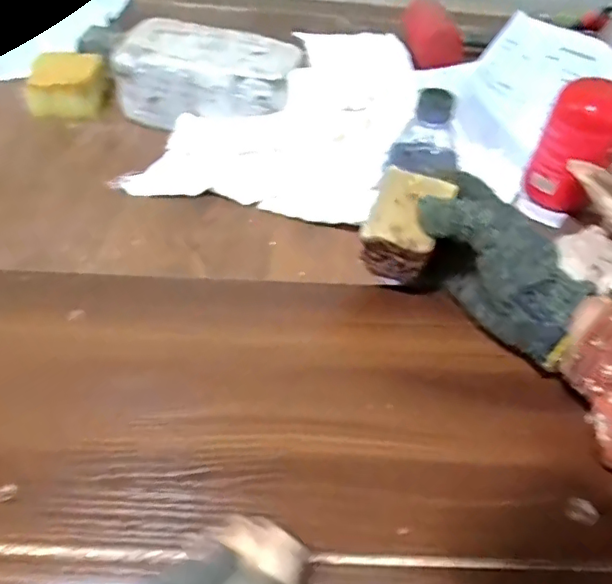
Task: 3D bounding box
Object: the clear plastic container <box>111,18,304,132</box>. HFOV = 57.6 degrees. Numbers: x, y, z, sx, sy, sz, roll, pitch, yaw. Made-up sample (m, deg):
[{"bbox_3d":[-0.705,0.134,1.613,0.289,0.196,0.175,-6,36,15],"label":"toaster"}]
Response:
[{"bbox_3d":[-0.129,-0.271,0.719,0.238,0.101,0.099,14,47,11],"label":"clear plastic container"}]

